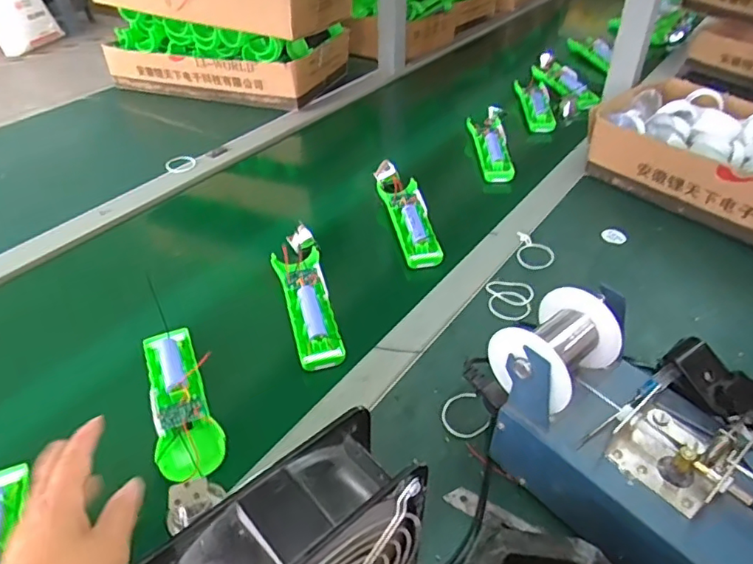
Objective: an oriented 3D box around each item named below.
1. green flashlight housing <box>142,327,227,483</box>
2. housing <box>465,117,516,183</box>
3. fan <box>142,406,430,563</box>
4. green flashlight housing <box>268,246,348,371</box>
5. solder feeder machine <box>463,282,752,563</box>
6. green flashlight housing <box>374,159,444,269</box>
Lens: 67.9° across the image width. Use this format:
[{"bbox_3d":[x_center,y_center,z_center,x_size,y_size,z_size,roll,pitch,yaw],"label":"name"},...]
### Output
[{"bbox_3d":[-0.172,0.096,0.481,0.050,0.020,0.164,-19,43,-20],"label":"green flashlight housing"},{"bbox_3d":[0.173,-0.205,0.845,0.051,0.034,0.171,-1,40,0],"label":"housing"},{"bbox_3d":[-0.043,0.170,0.311,0.150,0.153,0.060,-32,49,-31],"label":"fan"},{"bbox_3d":[-0.069,0.021,0.575,0.047,0.023,0.156,-12,41,-13],"label":"green flashlight housing"},{"bbox_3d":[0.185,0.100,0.395,0.132,0.130,0.208,-29,47,-29],"label":"solder feeder machine"},{"bbox_3d":[0.037,-0.093,0.708,0.048,0.034,0.195,-7,40,-7],"label":"green flashlight housing"}]

